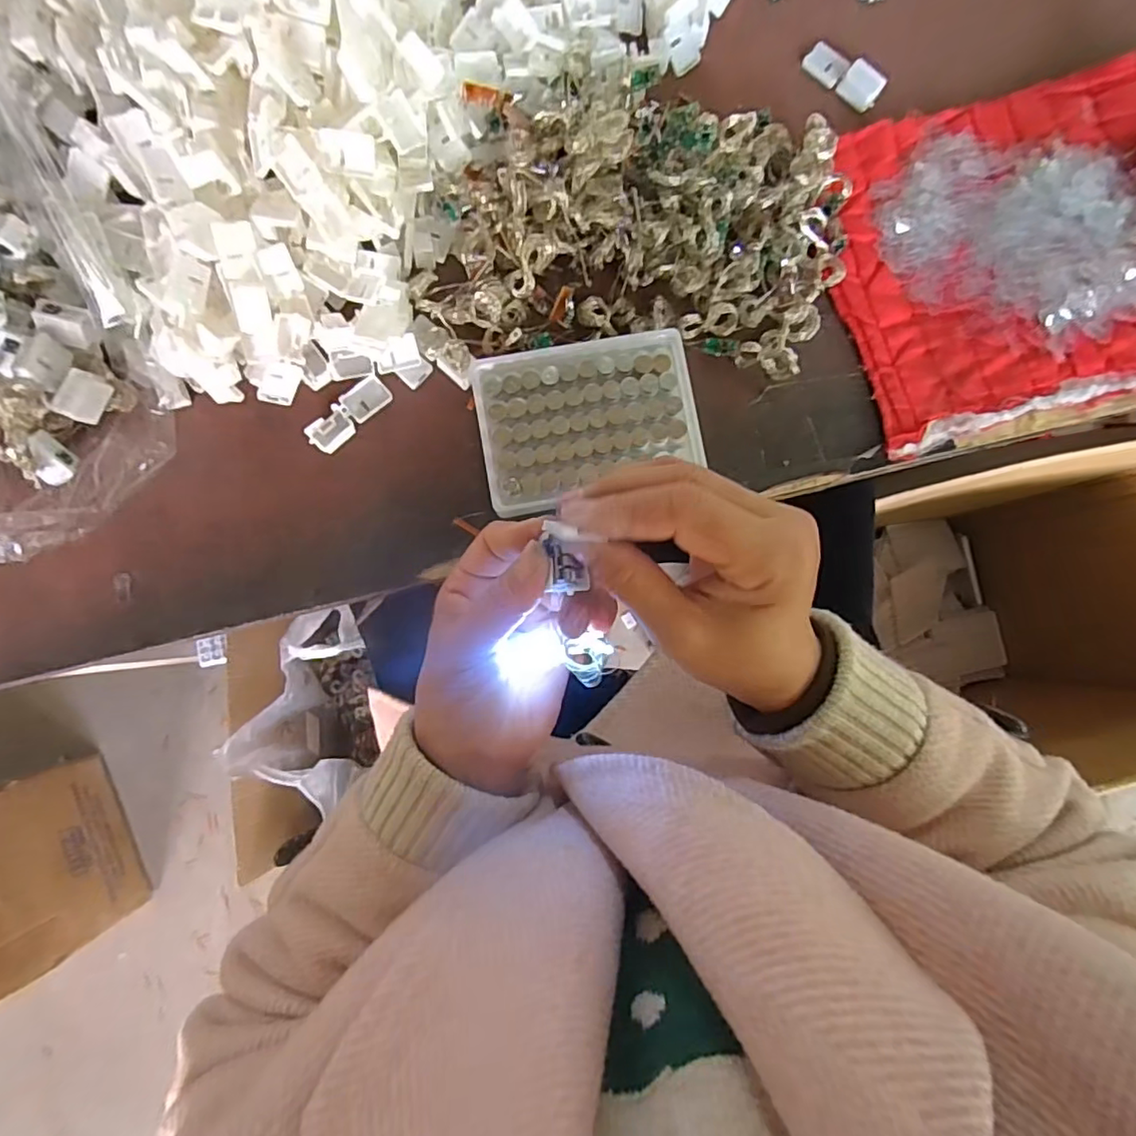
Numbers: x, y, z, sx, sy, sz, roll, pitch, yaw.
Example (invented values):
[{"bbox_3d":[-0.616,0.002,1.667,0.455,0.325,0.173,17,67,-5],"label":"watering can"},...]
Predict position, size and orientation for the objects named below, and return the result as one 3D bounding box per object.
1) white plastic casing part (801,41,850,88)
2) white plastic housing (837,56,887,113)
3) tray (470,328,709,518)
[{"bbox_3d":[0.176,-0.345,0.401,0.016,0.010,0.029,-43,88,-4],"label":"white plastic casing part"},{"bbox_3d":[0.200,-0.328,0.397,0.027,0.011,0.022,38,86,2],"label":"white plastic housing"},{"bbox_3d":[0.011,-0.091,0.361,0.129,0.023,0.095,-12,86,-2],"label":"tray"}]

